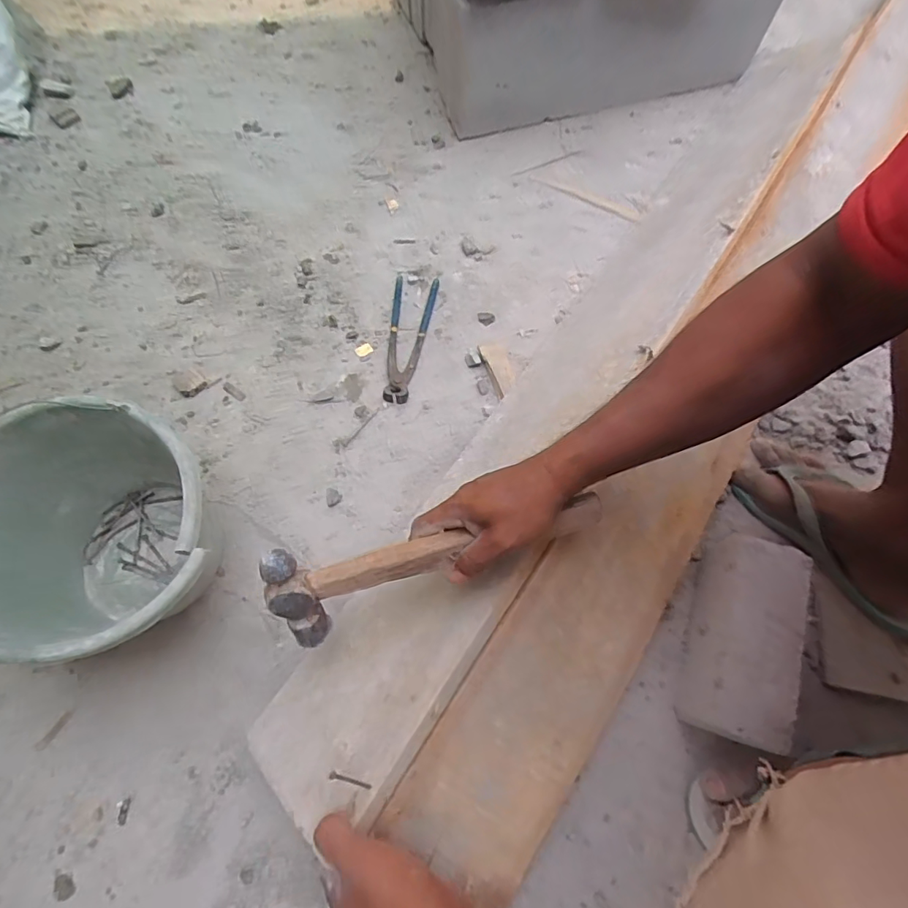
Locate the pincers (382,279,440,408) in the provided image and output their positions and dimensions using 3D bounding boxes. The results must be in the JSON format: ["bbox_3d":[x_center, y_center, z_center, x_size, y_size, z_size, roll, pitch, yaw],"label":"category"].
[{"bbox_3d":[-0.070,-0.172,0.737,0.063,0.017,0.215,8,66,1],"label":"pincers"}]

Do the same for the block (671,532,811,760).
[{"bbox_3d":[0.307,0.192,0.540,0.078,0.091,0.205,20,66,7],"label":"block"}]

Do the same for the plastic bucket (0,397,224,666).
[{"bbox_3d":[-0.354,0.092,0.529,0.240,0.176,0.226,1,66,-2],"label":"plastic bucket"}]

